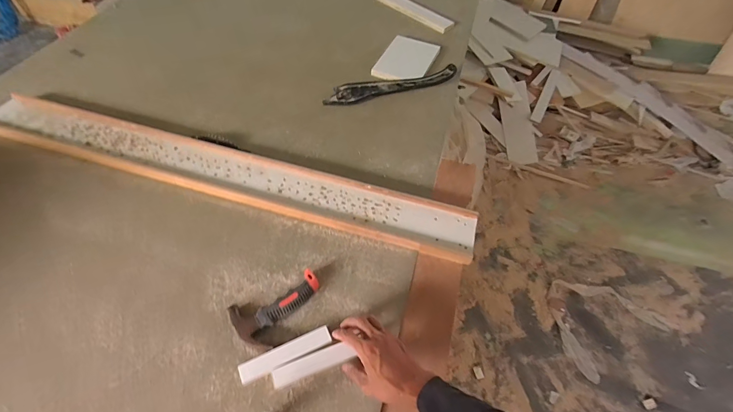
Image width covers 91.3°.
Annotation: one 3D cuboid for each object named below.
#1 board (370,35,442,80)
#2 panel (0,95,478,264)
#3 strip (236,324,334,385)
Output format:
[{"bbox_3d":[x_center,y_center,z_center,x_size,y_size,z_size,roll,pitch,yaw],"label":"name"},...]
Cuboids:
[{"bbox_3d":[0.126,-0.453,1.101,0.151,0.011,0.239,23,56,11],"label":"board"},{"bbox_3d":[-0.315,-0.081,0.790,1.105,0.032,0.127,15,55,6],"label":"panel"},{"bbox_3d":[-0.129,0.238,0.578,0.147,0.015,0.029,-20,59,-18],"label":"strip"}]

